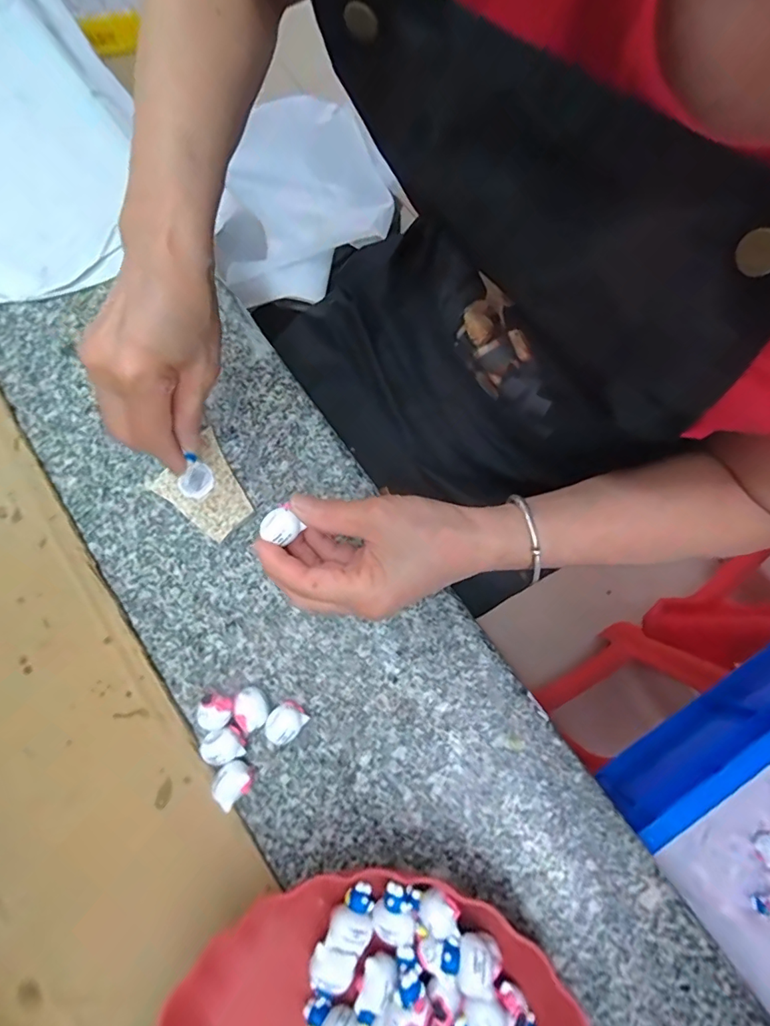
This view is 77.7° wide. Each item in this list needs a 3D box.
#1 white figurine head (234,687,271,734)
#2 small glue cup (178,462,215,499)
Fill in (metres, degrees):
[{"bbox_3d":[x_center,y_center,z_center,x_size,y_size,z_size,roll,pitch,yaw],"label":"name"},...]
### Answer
[{"bbox_3d":[-0.089,0.130,0.320,0.020,0.020,0.026,-19,78,-4],"label":"white figurine head"},{"bbox_3d":[-0.138,-0.023,0.352,0.023,0.005,0.026,34,79,7],"label":"small glue cup"}]

